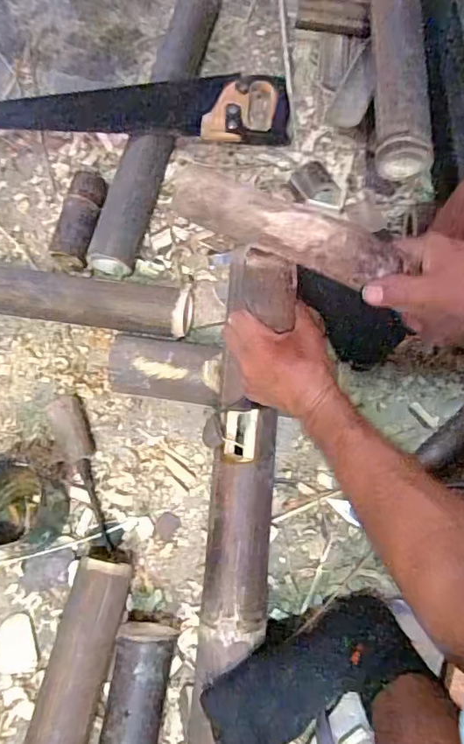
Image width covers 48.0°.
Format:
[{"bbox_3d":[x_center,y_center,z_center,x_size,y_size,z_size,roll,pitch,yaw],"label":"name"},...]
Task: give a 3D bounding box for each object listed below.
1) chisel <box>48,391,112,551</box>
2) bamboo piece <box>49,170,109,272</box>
[{"bbox_3d":[-0.187,0.125,0.664,0.040,0.035,0.194,-22,75,-6],"label":"chisel"},{"bbox_3d":[-0.219,-0.224,0.761,0.054,0.048,0.143,13,75,4],"label":"bamboo piece"}]

